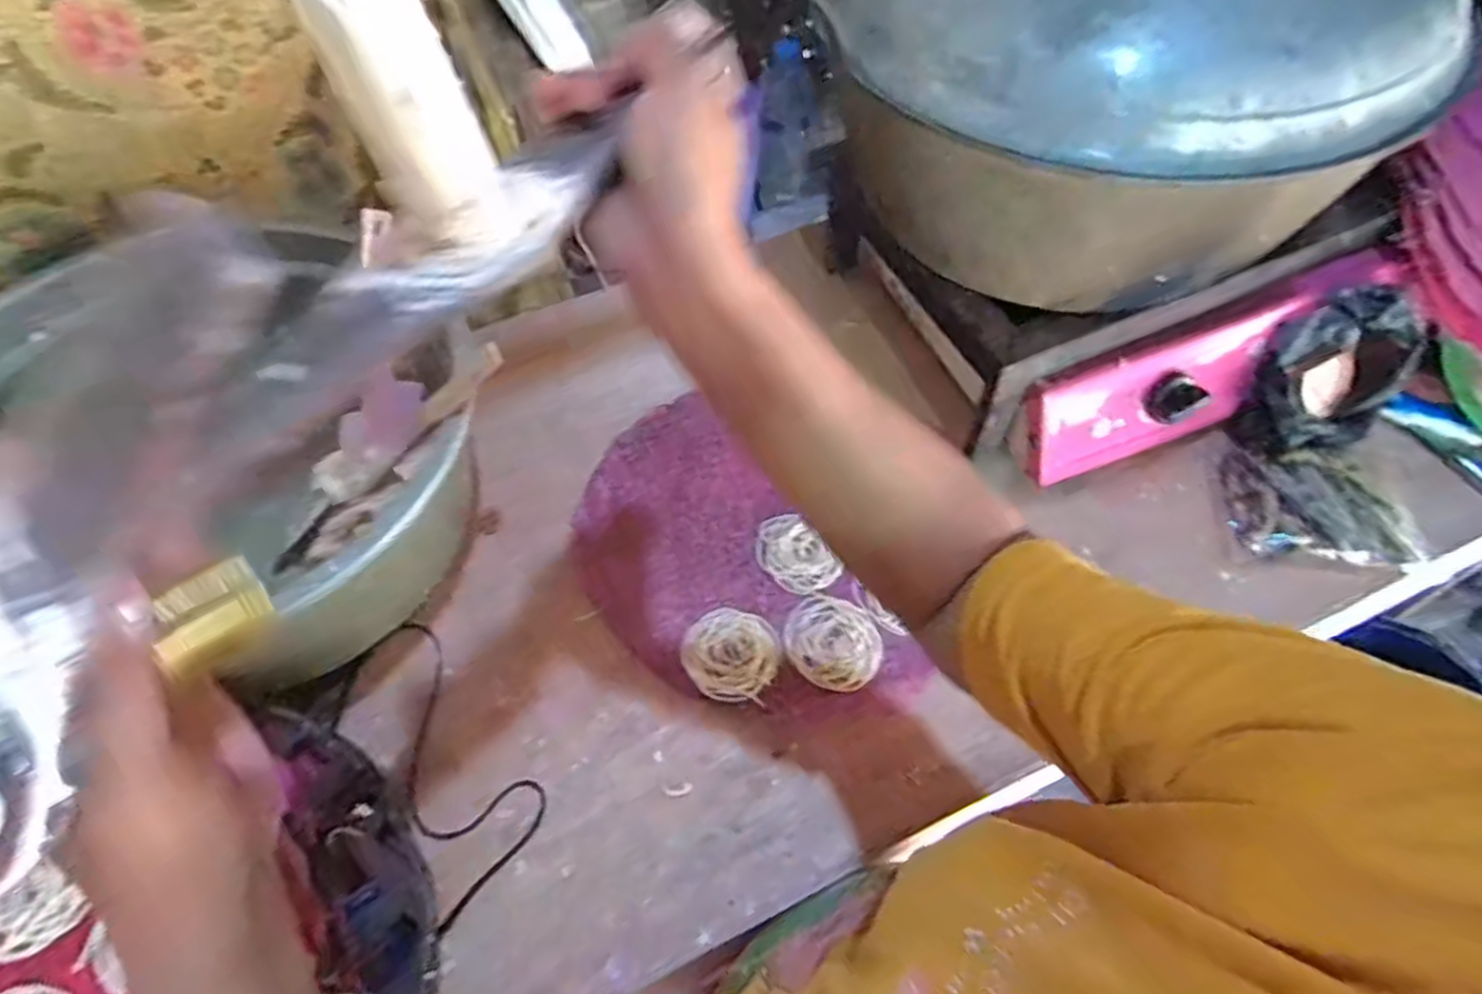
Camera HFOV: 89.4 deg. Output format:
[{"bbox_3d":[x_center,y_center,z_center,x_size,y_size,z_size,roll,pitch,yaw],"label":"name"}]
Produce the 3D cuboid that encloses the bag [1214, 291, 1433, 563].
[{"bbox_3d":[0.522,-0.059,0.651,0.147,0.109,0.216,11,58,8],"label":"bag"}]

